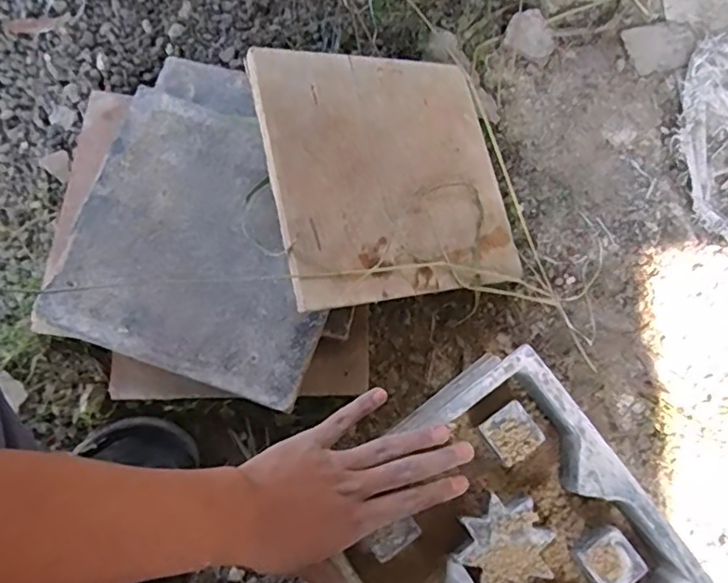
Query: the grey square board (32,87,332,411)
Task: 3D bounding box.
[{"bbox_3d":[-0.140,-0.046,0.563,0.241,0.023,0.245,20,78,5],"label":"grey square board"}]

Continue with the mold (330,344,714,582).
[{"bbox_3d":[0.104,0.193,0.479,0.223,0.048,0.230,-33,79,-7],"label":"mold"}]

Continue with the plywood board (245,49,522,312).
[{"bbox_3d":[0.029,-0.112,0.580,0.249,0.008,0.236,-9,81,-31],"label":"plywood board"}]

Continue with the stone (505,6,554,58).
[{"bbox_3d":[0.189,-0.290,0.678,0.055,0.015,0.053,0,77,0],"label":"stone"}]

